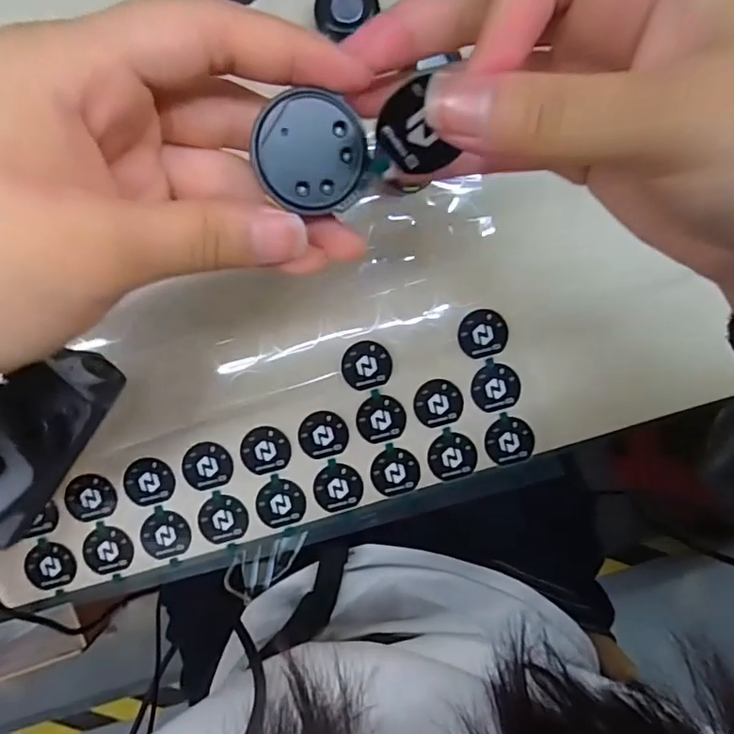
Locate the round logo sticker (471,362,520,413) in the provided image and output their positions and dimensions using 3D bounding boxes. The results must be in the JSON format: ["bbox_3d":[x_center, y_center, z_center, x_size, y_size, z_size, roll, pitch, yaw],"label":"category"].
[{"bbox_3d":[0.063,0.010,0.266,0.024,0.004,0.023,0,96,-2],"label":"round logo sticker"}]

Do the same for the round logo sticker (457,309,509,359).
[{"bbox_3d":[0.056,-0.016,0.261,0.024,0.004,0.023,0,94,-2],"label":"round logo sticker"}]

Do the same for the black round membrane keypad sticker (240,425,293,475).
[{"bbox_3d":[-0.049,0.040,0.265,0.024,0.004,0.023,0,94,-4],"label":"black round membrane keypad sticker"}]

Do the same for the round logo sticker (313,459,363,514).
[{"bbox_3d":[-0.014,0.060,0.267,0.023,0.004,0.023,0,92,-3],"label":"round logo sticker"}]

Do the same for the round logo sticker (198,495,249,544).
[{"bbox_3d":[-0.070,0.075,0.267,0.023,0.004,0.023,0,91,-3],"label":"round logo sticker"}]

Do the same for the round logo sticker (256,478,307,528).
[{"bbox_3d":[-0.042,0.067,0.265,0.024,0.004,0.023,0,94,-2],"label":"round logo sticker"}]

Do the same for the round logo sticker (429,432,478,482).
[{"bbox_3d":[0.042,0.044,0.268,0.023,0.004,0.024,0,93,-1],"label":"round logo sticker"}]

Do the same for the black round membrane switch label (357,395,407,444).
[{"bbox_3d":[0.007,0.026,0.264,0.023,0.004,0.023,0,94,-2],"label":"black round membrane switch label"}]

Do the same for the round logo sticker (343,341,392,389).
[{"bbox_3d":[0.000,-0.001,0.261,0.023,0.004,0.023,-1,99,-5],"label":"round logo sticker"}]

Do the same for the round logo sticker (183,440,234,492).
[{"bbox_3d":[-0.077,0.048,0.263,0.023,0.004,0.023,0,94,-2],"label":"round logo sticker"}]

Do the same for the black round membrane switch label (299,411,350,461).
[{"bbox_3d":[-0.021,0.034,0.263,0.024,0.004,0.023,0,94,-2],"label":"black round membrane switch label"}]

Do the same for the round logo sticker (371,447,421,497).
[{"bbox_3d":[0.014,0.052,0.268,0.023,0.004,0.024,0,93,-3],"label":"round logo sticker"}]

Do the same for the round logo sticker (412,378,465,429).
[{"bbox_3d":[0.035,0.018,0.266,0.023,0.004,0.023,0,96,-2],"label":"round logo sticker"}]

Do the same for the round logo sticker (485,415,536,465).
[{"bbox_3d":[0.071,0.036,0.267,0.024,0.004,0.023,0,94,-4],"label":"round logo sticker"}]

